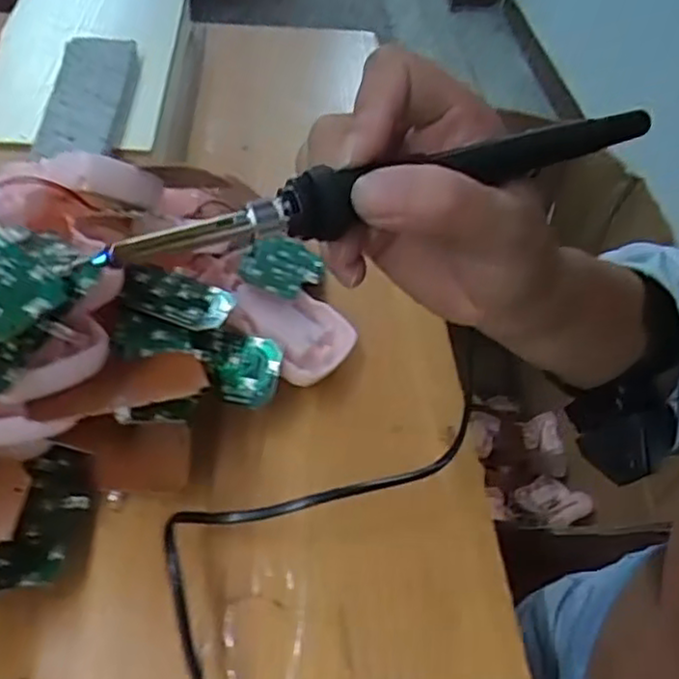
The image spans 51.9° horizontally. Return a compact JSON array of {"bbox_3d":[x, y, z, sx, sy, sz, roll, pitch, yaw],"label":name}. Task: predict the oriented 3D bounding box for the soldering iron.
[{"bbox_3d":[0.021,-0.051,0.229,0.203,0.017,0.015,-18,52,-17],"label":"soldering iron"}]

